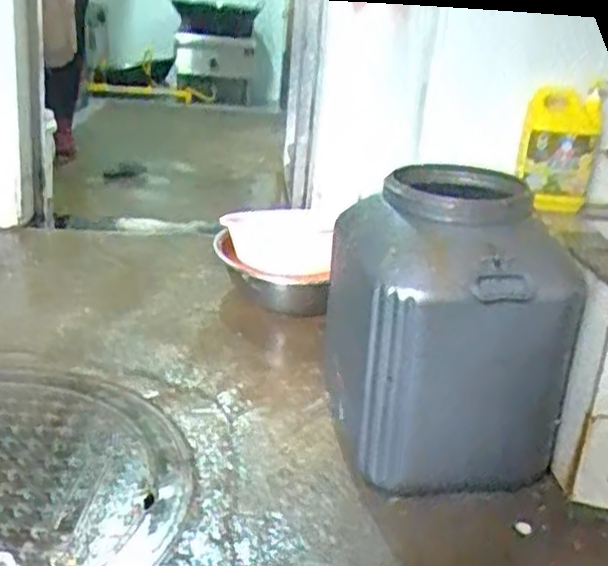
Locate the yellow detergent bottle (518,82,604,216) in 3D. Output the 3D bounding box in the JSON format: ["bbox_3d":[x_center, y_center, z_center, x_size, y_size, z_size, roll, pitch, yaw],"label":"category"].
[{"bbox_3d":[0.499,-0.255,1.498,0.150,0.247,0.085,9,20,11],"label":"yellow detergent bottle"}]

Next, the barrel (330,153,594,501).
[{"bbox_3d":[0.226,0.081,1.306,0.328,0.477,0.340,0,21,-16],"label":"barrel"}]

